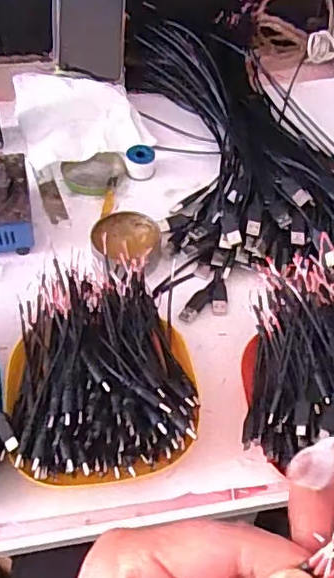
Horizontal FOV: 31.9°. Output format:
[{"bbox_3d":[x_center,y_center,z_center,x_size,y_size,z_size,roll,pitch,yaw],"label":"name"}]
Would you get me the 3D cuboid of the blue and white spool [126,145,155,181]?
[{"bbox_3d":[-0.028,-0.134,0.617,0.030,0.031,0.028,1,53,-2],"label":"blue and white spool"}]

